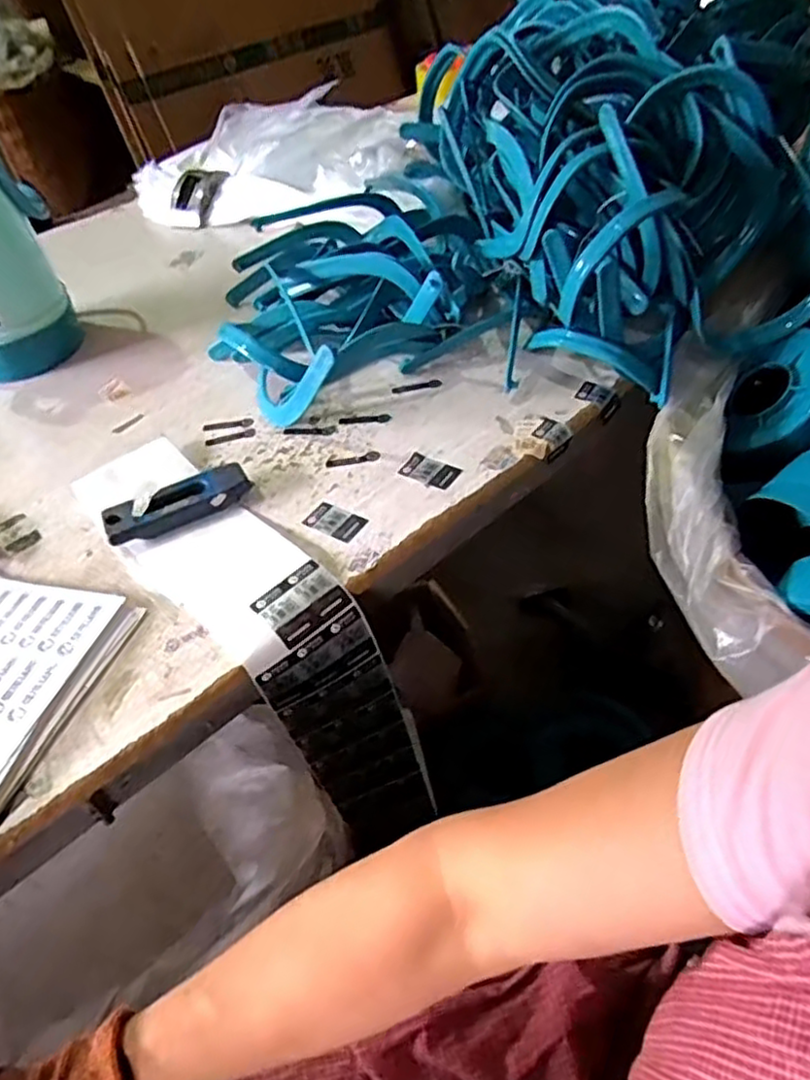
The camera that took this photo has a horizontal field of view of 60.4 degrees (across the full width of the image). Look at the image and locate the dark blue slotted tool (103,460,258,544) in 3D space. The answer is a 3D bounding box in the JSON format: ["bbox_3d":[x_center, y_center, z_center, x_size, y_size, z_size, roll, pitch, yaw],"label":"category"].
[{"bbox_3d":[-0.211,-0.034,0.649,0.131,0.024,0.050,-25,48,-16],"label":"dark blue slotted tool"}]

